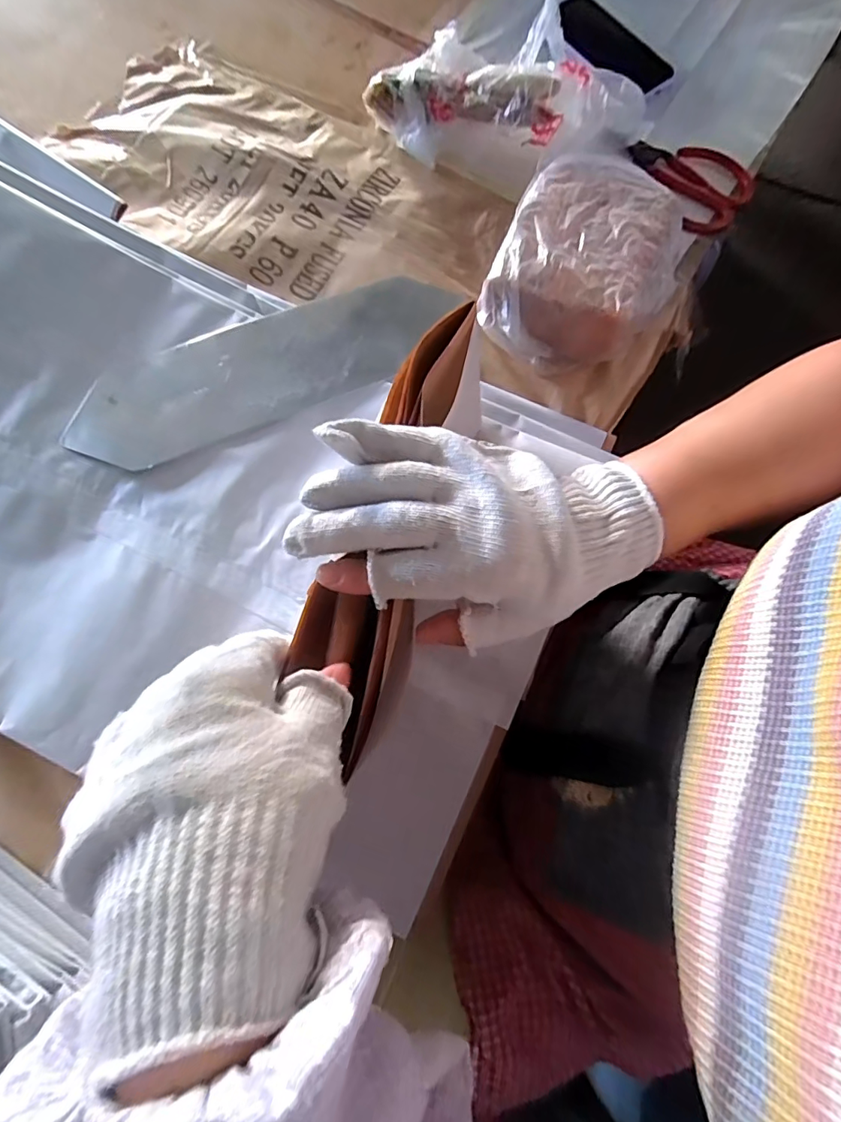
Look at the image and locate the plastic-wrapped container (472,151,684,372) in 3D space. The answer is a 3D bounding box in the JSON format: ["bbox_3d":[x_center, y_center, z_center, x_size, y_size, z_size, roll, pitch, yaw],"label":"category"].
[{"bbox_3d":[0.142,-0.254,0.425,0.138,0.060,0.179,26,76,3],"label":"plastic-wrapped container"}]

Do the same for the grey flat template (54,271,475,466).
[{"bbox_3d":[-0.120,-0.163,0.411,0.317,0.006,0.118,-33,76,-12],"label":"grey flat template"}]

